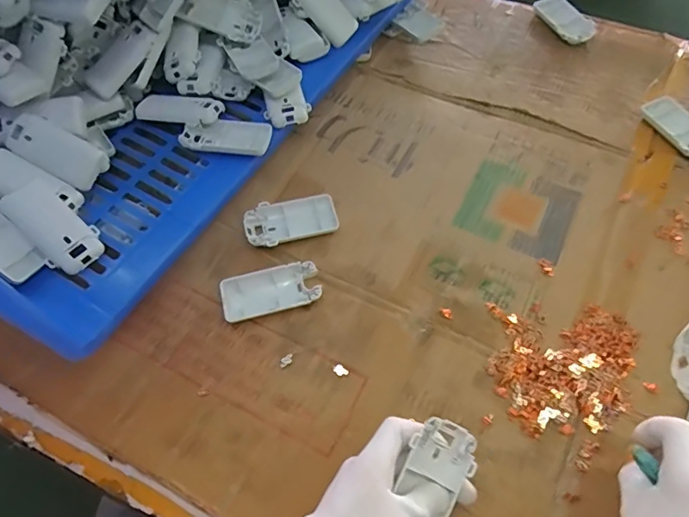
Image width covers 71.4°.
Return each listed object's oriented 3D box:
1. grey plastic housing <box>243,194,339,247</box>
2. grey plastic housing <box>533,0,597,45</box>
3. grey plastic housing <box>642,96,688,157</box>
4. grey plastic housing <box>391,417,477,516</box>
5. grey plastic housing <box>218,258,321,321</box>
[{"bbox_3d":[-0.057,-0.040,0.514,0.097,0.017,0.048,-16,62,-7],"label":"grey plastic housing"},{"bbox_3d":[0.309,-0.338,0.675,0.051,0.016,0.096,-24,63,-11],"label":"grey plastic housing"},{"bbox_3d":[0.401,-0.153,0.568,0.054,0.013,0.095,-27,63,-12],"label":"grey plastic housing"},{"bbox_3d":[0.063,0.166,0.361,0.049,0.013,0.089,34,80,2],"label":"grey plastic housing"},{"bbox_3d":[-0.073,0.033,0.475,0.095,0.016,0.043,-13,61,-5],"label":"grey plastic housing"}]

